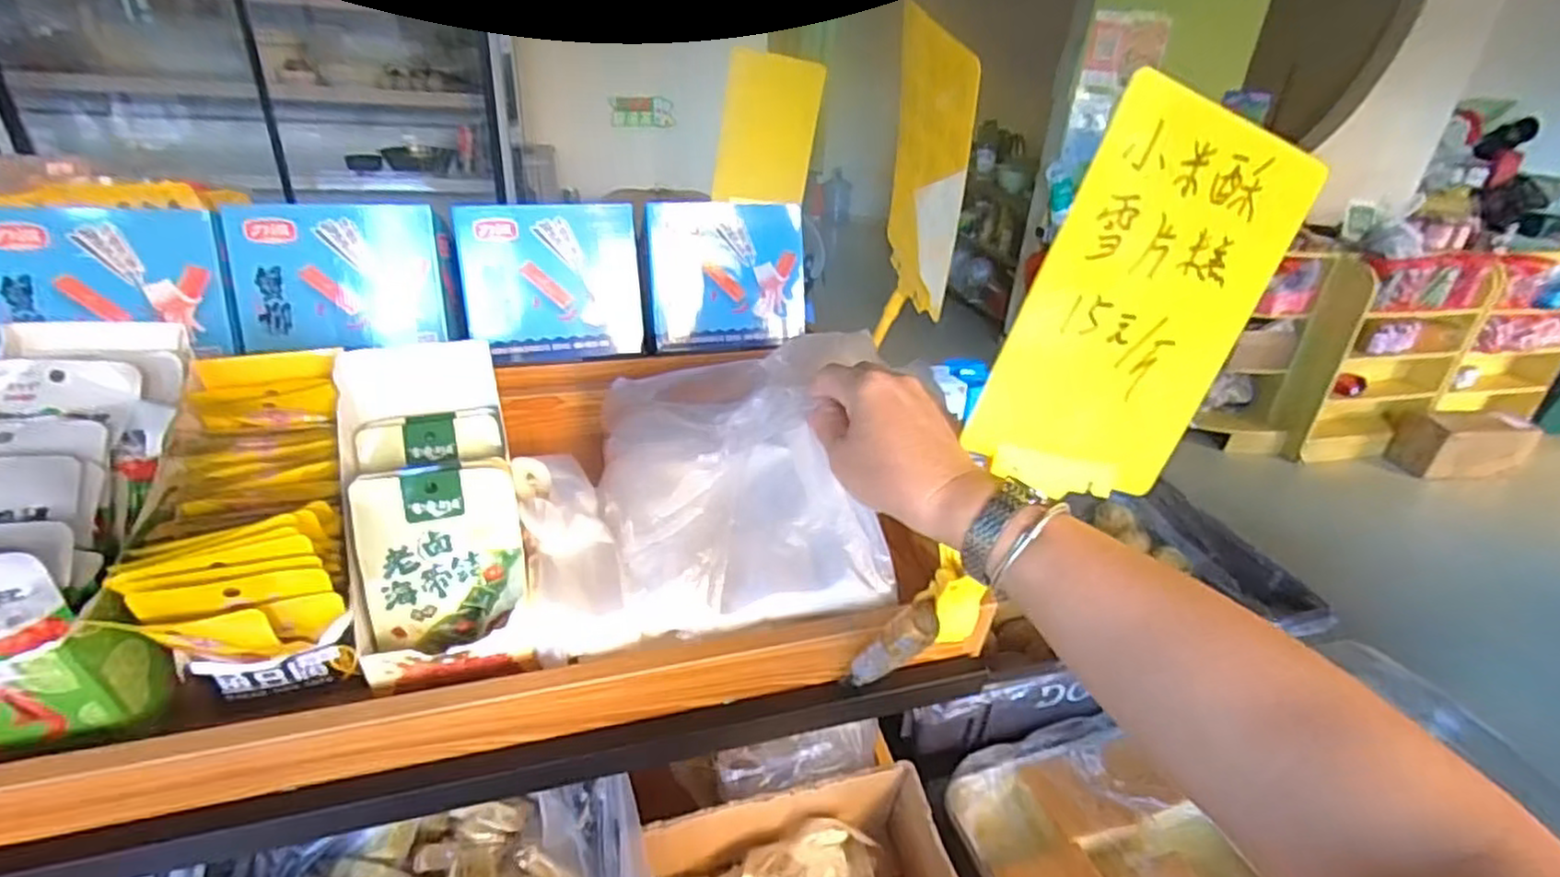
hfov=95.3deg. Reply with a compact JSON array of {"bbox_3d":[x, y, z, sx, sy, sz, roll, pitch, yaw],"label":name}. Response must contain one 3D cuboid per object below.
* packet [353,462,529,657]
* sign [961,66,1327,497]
[{"bbox_3d":[-0.215,0.080,0.455,0.092,0.121,0.018,-7,18,-19],"label":"packet"},{"bbox_3d":[0.204,-0.070,0.402,0.143,0.215,0.006,12,20,-18],"label":"sign"}]

